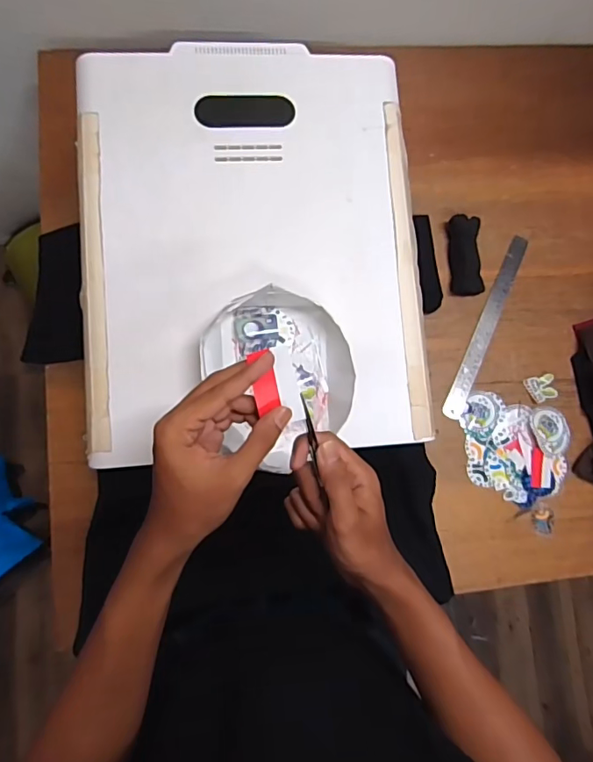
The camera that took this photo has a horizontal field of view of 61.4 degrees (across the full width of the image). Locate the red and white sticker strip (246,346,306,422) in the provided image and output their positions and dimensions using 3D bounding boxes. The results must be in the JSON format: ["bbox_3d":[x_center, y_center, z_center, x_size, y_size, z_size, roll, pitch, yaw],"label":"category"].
[{"bbox_3d":[-0.015,0.005,0.388,0.034,0.006,0.058,-12,98,-1],"label":"red and white sticker strip"}]

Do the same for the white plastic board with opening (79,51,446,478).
[{"bbox_3d":[-0.051,-0.167,0.605,0.394,0.021,0.493,-4,83,-6],"label":"white plastic board with opening"}]

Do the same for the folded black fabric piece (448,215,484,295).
[{"bbox_3d":[0.268,-0.196,0.787,0.046,0.030,0.122,-3,83,-6],"label":"folded black fabric piece"}]

